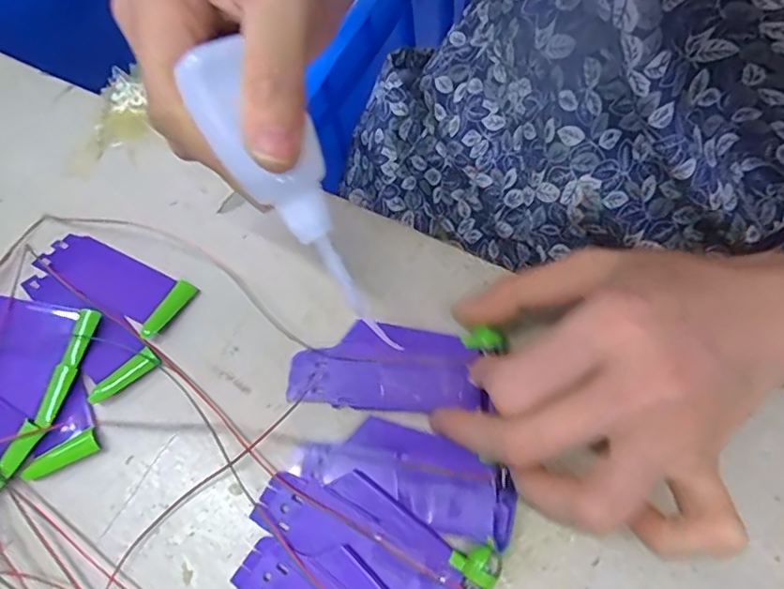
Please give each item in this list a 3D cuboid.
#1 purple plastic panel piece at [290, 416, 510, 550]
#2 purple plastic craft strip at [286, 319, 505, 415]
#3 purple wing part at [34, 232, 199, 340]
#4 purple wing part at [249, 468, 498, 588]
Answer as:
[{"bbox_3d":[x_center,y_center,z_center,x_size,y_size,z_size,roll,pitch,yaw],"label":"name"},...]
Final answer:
[{"bbox_3d":[0.006,0.070,0.218,0.086,0.004,0.033,18,67,12],"label":"purple plastic panel piece"},{"bbox_3d":[0.000,0.032,0.235,0.089,0.006,0.037,-4,64,6],"label":"purple plastic craft strip"},{"bbox_3d":[-0.134,-0.008,0.263,0.078,0.004,0.030,28,70,16],"label":"purple wing part"},{"bbox_3d":[-0.009,0.091,0.205,0.089,0.010,0.035,26,69,15],"label":"purple wing part"}]

